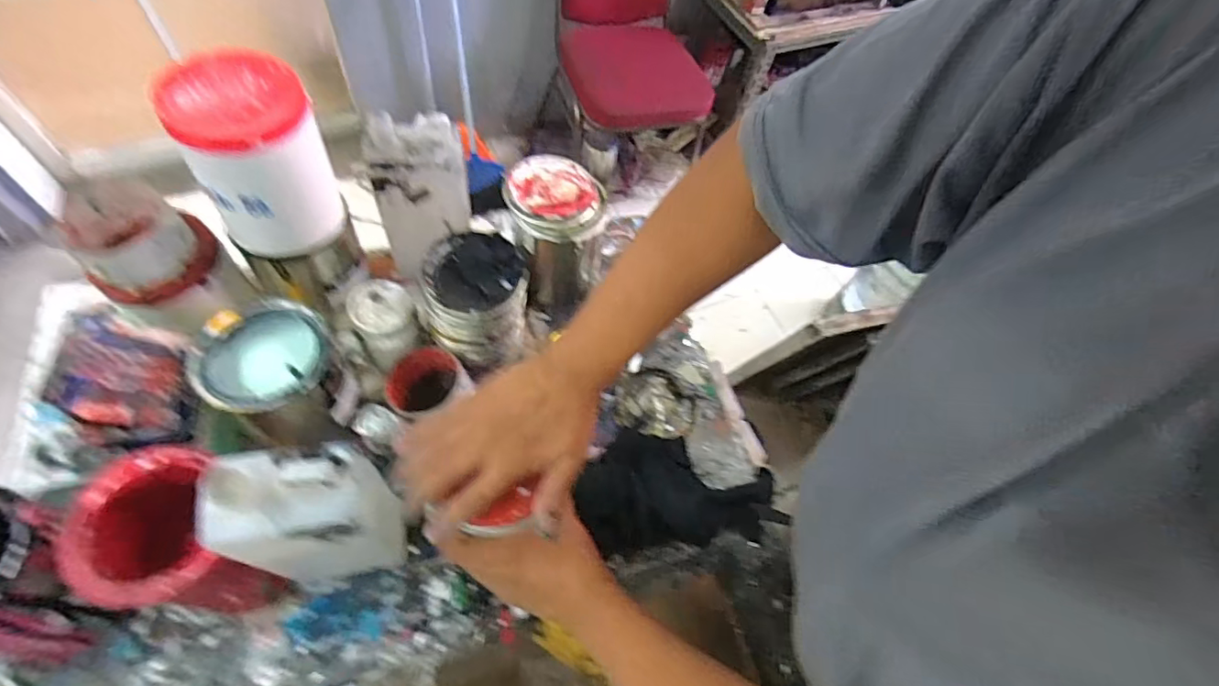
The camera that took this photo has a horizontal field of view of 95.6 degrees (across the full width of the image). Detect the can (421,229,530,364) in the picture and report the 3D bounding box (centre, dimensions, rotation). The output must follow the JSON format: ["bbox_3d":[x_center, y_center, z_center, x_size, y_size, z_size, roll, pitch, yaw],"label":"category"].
[{"bbox_3d":[-0.140,-0.043,0.608,0.101,0.123,0.097,4,59,-6],"label":"can"}]

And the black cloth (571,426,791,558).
[{"bbox_3d":[0.076,0.159,0.617,0.218,0.030,0.121,-3,60,-10],"label":"black cloth"}]

